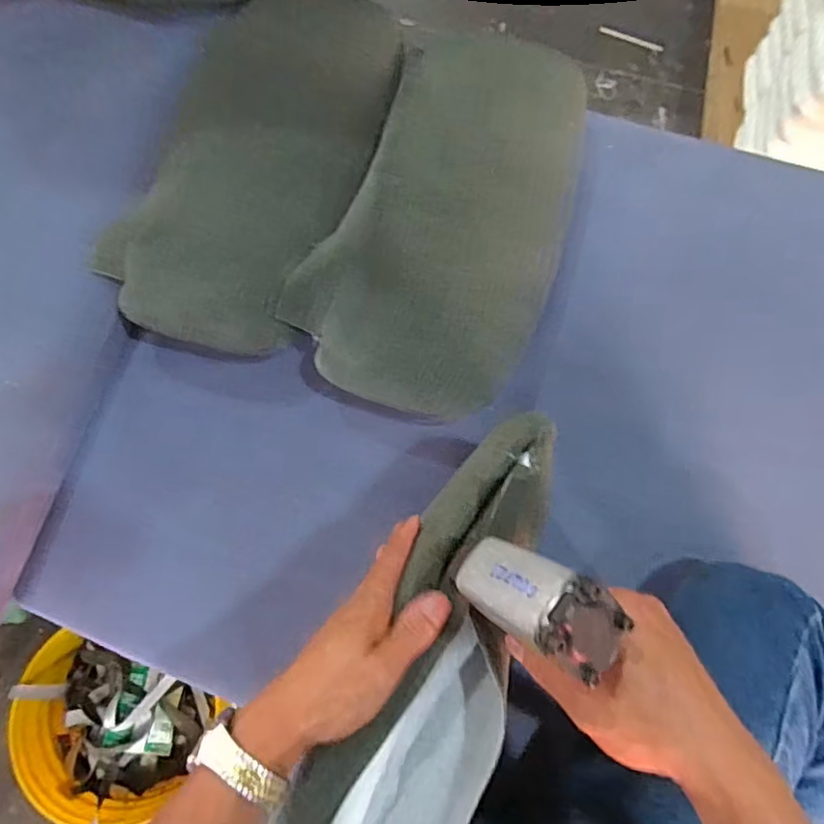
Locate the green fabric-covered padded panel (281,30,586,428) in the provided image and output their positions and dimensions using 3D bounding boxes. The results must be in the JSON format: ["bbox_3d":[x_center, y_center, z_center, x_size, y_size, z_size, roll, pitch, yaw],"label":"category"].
[{"bbox_3d":[0.048,-0.212,0.588,0.237,0.070,0.431,21,78,5],"label":"green fabric-covered padded panel"}]

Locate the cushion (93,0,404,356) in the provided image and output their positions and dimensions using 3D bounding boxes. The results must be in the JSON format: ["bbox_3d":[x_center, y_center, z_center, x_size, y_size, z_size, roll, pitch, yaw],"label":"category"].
[{"bbox_3d":[-0.159,-0.275,0.604,0.212,0.086,0.433,22,78,5],"label":"cushion"}]

